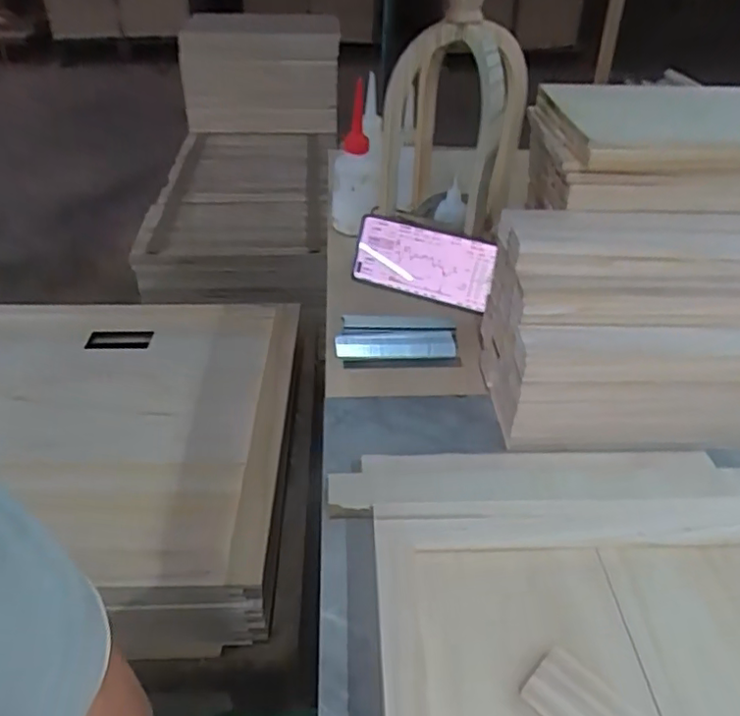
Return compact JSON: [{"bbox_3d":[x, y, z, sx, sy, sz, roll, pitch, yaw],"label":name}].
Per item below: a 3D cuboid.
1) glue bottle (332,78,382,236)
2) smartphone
[{"bbox_3d":[-0.018,-0.244,0.743,0.064,0.178,0.065,-1,39,-2],"label":"glue bottle"},{"bbox_3d":[0.058,-0.104,0.668,0.158,0.078,0.013,16,22,16],"label":"smartphone"}]

